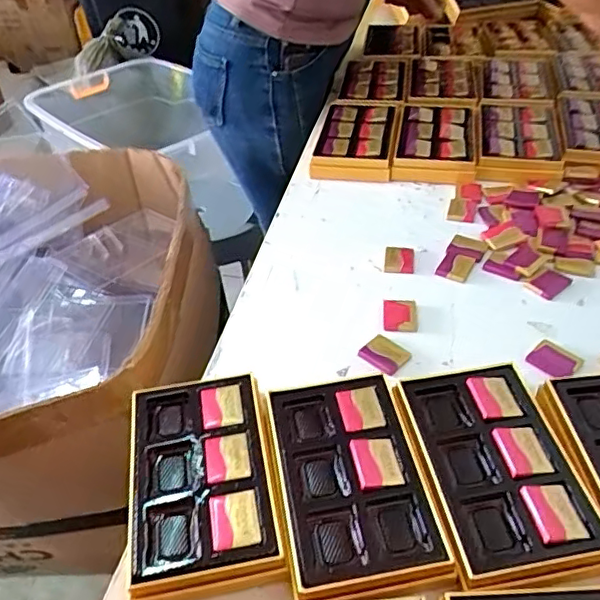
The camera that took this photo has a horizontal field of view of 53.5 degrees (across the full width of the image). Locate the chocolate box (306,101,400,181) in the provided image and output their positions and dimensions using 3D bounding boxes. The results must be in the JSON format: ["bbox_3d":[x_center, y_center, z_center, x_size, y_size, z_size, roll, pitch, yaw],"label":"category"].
[{"bbox_3d":[0.082,-0.227,0.836,0.104,0.039,0.178,6,42,10],"label":"chocolate box"}]

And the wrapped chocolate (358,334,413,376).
[{"bbox_3d":[0.077,0.048,0.543,0.029,0.011,0.041,-33,50,-29],"label":"wrapped chocolate"}]

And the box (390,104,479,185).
[{"bbox_3d":[0.182,-0.214,0.799,0.104,0.038,0.173,6,43,10],"label":"box"}]

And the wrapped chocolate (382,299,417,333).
[{"bbox_3d":[0.097,0.014,0.580,0.032,0.008,0.043,3,42,7],"label":"wrapped chocolate"}]

